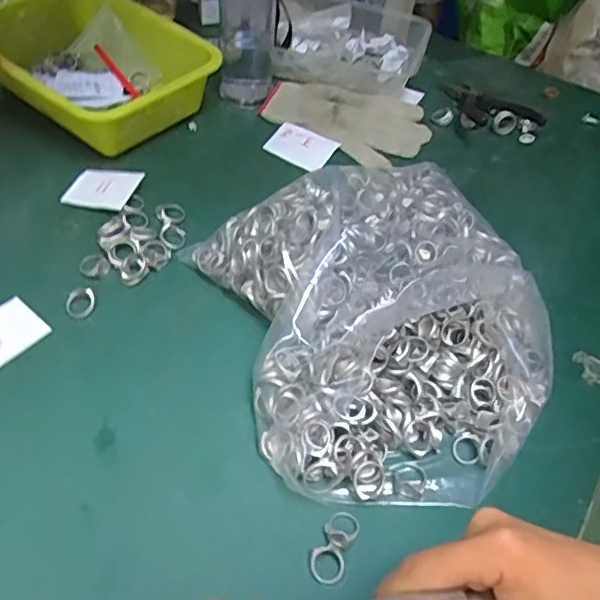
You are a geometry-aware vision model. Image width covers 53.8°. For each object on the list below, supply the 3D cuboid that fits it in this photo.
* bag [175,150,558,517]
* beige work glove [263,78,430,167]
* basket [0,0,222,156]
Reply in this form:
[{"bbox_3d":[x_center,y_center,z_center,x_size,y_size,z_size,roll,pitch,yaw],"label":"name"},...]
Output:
[{"bbox_3d":[0.074,0.003,0.499,0.268,0.080,0.319,-14,53,-18],"label":"bag"},{"bbox_3d":[0.058,-0.228,0.722,0.197,0.022,0.123,29,53,16],"label":"beige work glove"},{"bbox_3d":[-0.268,-0.288,0.701,0.299,0.071,0.198,35,55,21],"label":"basket"}]

